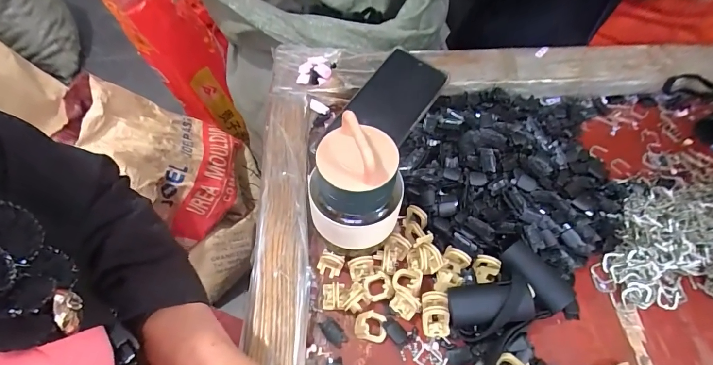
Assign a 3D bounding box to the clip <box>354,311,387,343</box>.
[{"bbox_3d":[0.011,0.116,0.292,0.025,0.015,0.021,2,55,1],"label":"clip"}]

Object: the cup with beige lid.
[{"bbox_3d":[-0.003,0.005,0.283,0.070,0.110,0.064,-9,56,-6],"label":"cup with beige lid"}]

